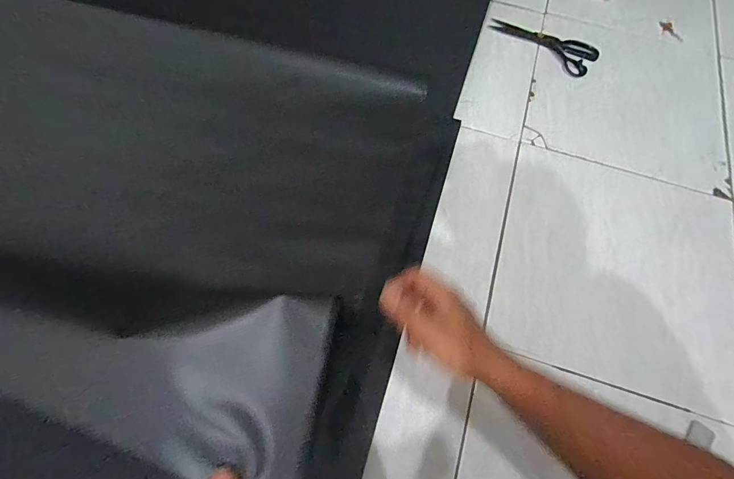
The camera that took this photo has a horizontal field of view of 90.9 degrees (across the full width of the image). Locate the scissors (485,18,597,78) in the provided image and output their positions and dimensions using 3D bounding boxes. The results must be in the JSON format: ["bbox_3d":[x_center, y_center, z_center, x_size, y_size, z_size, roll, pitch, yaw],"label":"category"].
[{"bbox_3d":[0.384,-0.435,0.798,0.240,0.009,0.086,30,71,9],"label":"scissors"}]

